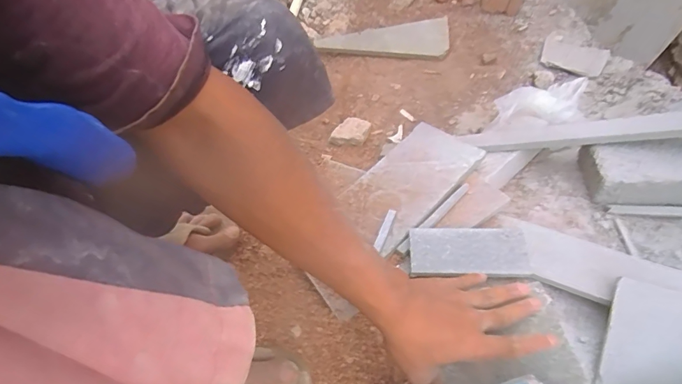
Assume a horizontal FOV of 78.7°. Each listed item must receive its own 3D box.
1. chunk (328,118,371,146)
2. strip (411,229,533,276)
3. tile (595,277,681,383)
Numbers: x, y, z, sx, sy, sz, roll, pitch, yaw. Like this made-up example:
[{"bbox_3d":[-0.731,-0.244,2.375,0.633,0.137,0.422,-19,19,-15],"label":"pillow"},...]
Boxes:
[{"bbox_3d":[0.018,-0.110,0.776,0.058,0.025,0.073,16,56,10],"label":"chunk"},{"bbox_3d":[0.168,0.078,0.548,0.151,0.012,0.063,1,57,3],"label":"strip"},{"bbox_3d":[0.349,0.181,0.464,0.096,0.011,0.147,17,79,18],"label":"tile"}]

